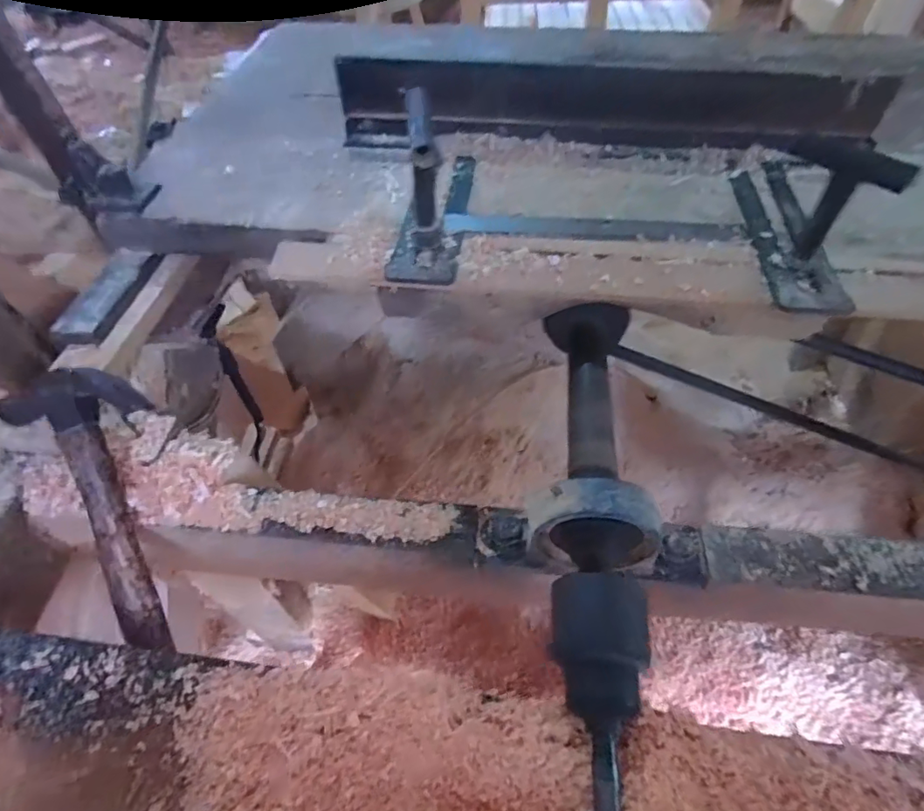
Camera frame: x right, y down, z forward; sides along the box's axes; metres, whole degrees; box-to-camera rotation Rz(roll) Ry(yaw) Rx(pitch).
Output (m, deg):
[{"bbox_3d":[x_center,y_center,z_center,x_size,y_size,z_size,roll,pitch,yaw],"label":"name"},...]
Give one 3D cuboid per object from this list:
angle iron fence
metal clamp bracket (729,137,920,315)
[{"bbox_3d":[0.159,-0.352,0.609,0.587,0.087,0.106,5,53,7],"label":"angle iron fence"},{"bbox_3d":[0.316,-0.206,0.477,0.070,0.104,0.245,6,53,7],"label":"metal clamp bracket"}]

